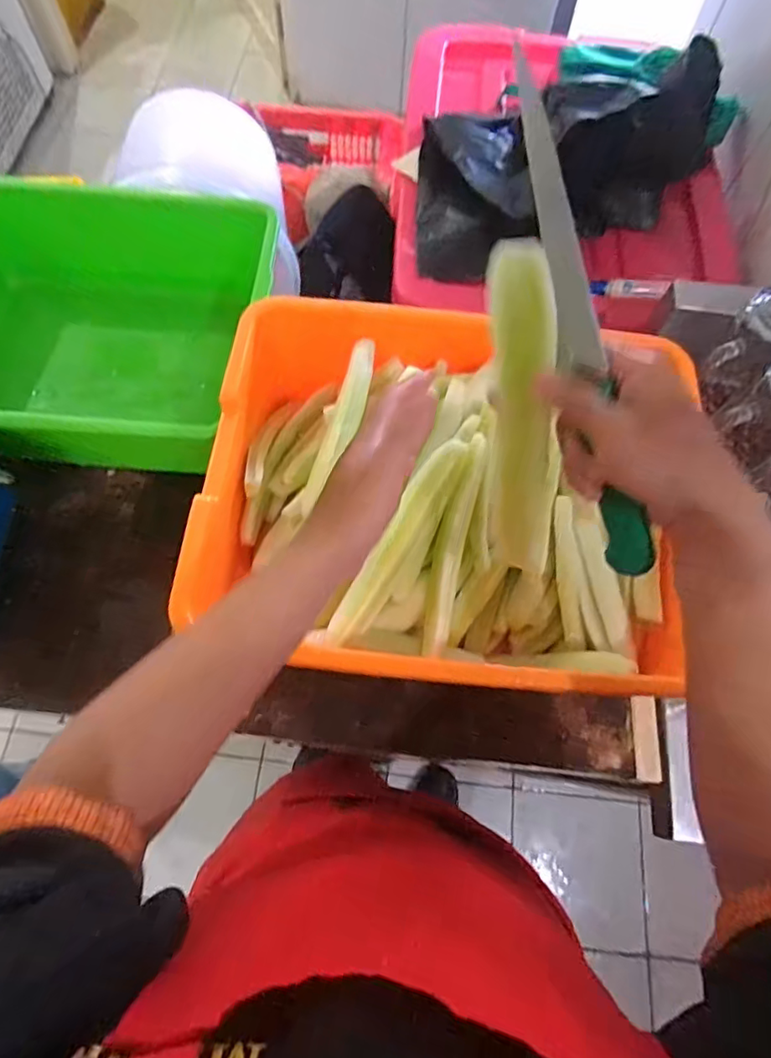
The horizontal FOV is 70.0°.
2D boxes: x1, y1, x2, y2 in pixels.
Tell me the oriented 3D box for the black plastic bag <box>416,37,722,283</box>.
[{"bbox_3d":[0.243,-0.524,0.778,0.396,0.145,0.226,-2,67,12],"label":"black plastic bag"}]

